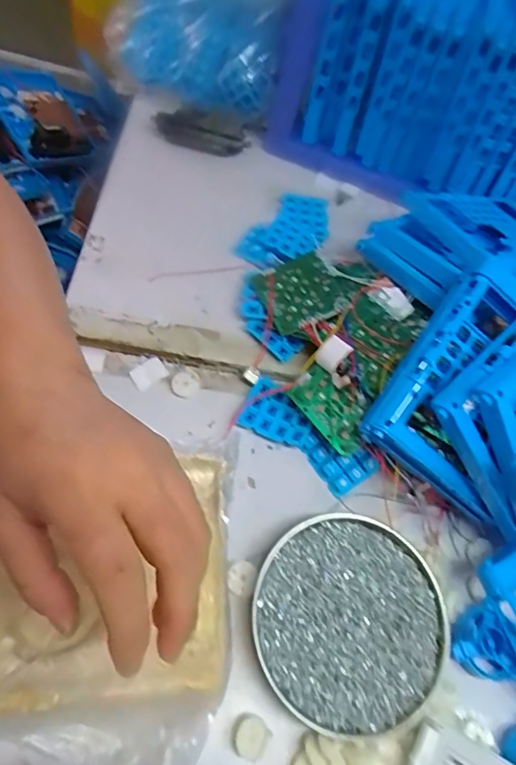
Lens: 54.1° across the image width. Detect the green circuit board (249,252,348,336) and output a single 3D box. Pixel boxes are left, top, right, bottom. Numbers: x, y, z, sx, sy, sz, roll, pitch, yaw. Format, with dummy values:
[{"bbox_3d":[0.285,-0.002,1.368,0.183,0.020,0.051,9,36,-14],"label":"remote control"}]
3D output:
[{"bbox_3d":[0.036,-0.082,0.451,0.067,0.008,0.073,-25,61,-7],"label":"green circuit board"}]

